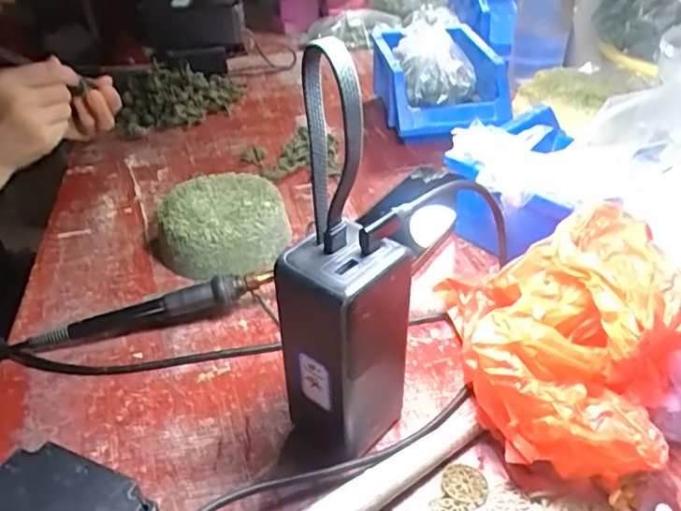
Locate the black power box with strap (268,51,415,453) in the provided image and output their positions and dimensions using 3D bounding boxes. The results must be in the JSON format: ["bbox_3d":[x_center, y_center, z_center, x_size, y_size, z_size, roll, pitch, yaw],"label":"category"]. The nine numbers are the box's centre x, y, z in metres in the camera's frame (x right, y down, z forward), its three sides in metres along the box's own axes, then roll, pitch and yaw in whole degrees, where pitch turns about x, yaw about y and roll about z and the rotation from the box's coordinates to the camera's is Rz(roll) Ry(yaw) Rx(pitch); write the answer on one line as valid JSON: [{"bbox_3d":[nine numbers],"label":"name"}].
[{"bbox_3d":[0.000,0.017,0.301,0.056,0.225,0.061,25,44,31],"label":"black power box with strap"}]

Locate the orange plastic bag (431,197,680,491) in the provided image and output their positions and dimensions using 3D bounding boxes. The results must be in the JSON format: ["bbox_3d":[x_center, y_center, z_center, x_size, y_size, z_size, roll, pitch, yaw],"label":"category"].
[{"bbox_3d":[0.139,0.050,0.358,0.132,0.095,0.156,-2,37,0],"label":"orange plastic bag"}]

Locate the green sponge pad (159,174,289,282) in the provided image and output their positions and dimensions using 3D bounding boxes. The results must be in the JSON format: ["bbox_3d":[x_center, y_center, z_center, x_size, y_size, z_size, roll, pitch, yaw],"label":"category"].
[{"bbox_3d":[-0.099,-0.026,0.499,0.106,0.045,0.111,-10,37,-11],"label":"green sponge pad"}]

